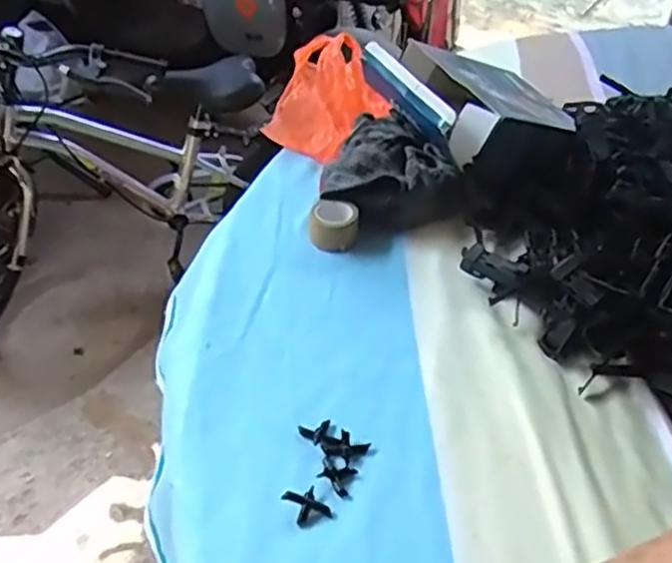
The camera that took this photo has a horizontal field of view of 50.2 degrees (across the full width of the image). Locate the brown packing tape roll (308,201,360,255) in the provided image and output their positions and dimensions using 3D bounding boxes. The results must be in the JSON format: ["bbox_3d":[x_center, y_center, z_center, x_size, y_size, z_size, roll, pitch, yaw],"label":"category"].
[{"bbox_3d":[-0.002,-0.043,0.550,0.037,0.023,0.036,3,41,2],"label":"brown packing tape roll"}]

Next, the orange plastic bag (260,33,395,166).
[{"bbox_3d":[-0.006,-0.175,0.674,0.107,0.054,0.147,2,41,1],"label":"orange plastic bag"}]

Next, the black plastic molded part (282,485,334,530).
[{"bbox_3d":[-0.015,0.119,0.381,0.019,0.008,0.022,-24,47,-26],"label":"black plastic molded part"}]

